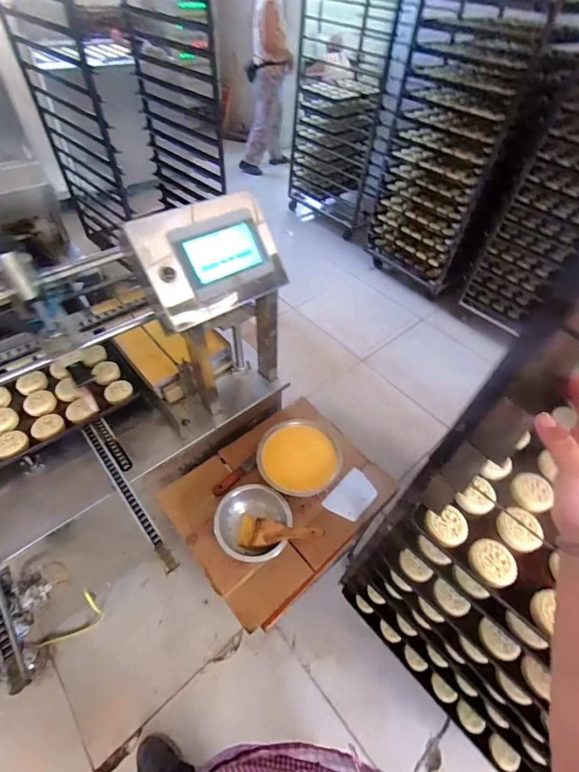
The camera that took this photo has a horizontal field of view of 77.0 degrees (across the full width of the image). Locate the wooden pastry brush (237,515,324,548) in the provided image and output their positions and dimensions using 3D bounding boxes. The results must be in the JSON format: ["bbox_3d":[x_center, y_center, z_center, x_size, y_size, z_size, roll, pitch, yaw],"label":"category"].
[{"bbox_3d":[-0.019,0.355,0.879,0.206,0.019,0.073,-5,48,18],"label":"wooden pastry brush"}]

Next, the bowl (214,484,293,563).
[{"bbox_3d":[-0.089,0.337,0.897,0.185,0.060,0.173,8,51,1],"label":"bowl"}]

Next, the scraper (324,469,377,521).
[{"bbox_3d":[0.172,0.298,0.994,0.103,0.006,0.143,28,59,37],"label":"scraper"}]

